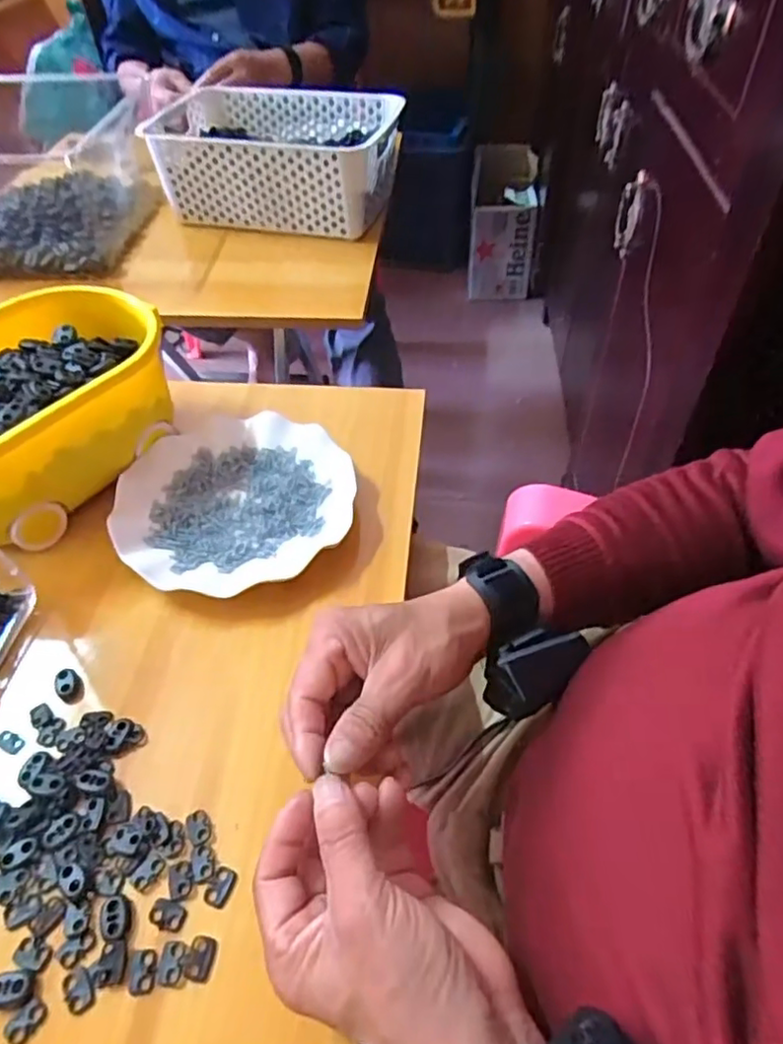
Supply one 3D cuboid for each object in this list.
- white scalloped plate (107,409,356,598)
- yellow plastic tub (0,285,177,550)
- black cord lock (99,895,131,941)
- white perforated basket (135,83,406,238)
[{"bbox_3d":[-0.121,-0.020,0.496,0.173,0.024,0.181,-1,49,2],"label":"white scalloped plate"},{"bbox_3d":[-0.293,-0.086,0.501,0.170,0.088,0.237,23,54,21],"label":"yellow plastic tub"},{"bbox_3d":[-0.141,0.202,0.322,0.016,0.004,0.022,-22,51,-16],"label":"black cord lock"},{"bbox_3d":[-0.153,-0.491,0.861,0.298,0.124,0.213,7,50,9],"label":"white perforated basket"}]

